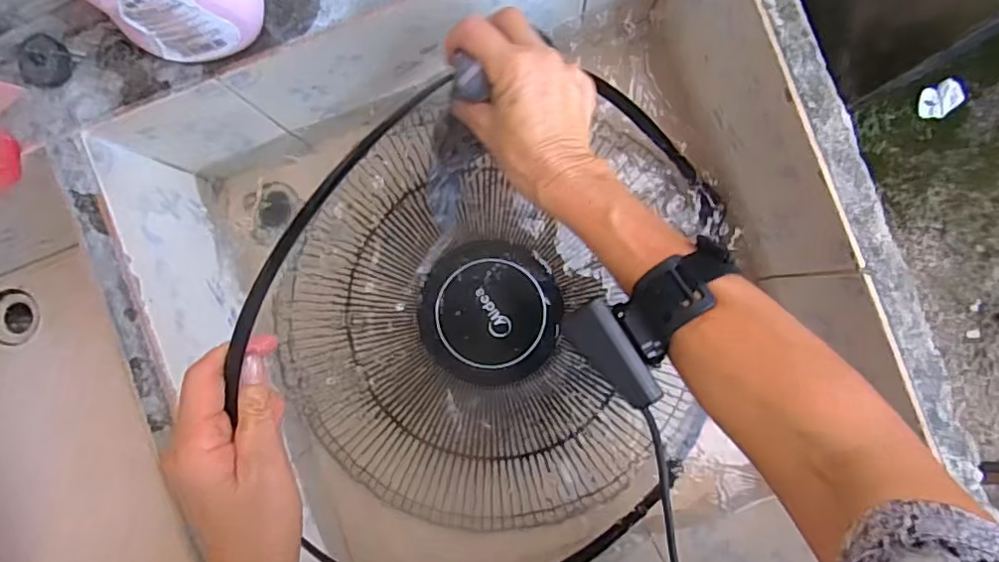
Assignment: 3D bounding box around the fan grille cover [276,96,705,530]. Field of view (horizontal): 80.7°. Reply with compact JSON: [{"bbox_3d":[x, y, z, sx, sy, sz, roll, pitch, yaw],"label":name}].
[{"bbox_3d":[-0.017,0.039,0.561,0.376,0.053,0.374,-2,84,0],"label":"fan grille cover"}]

